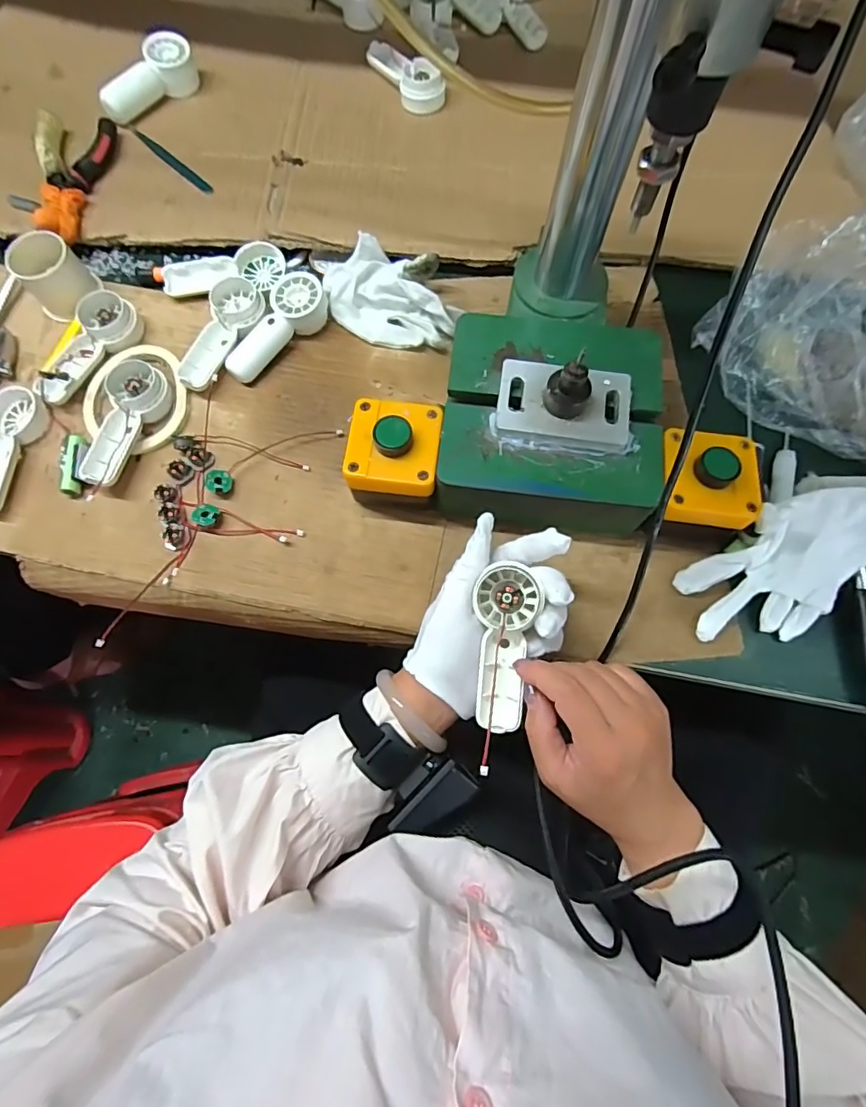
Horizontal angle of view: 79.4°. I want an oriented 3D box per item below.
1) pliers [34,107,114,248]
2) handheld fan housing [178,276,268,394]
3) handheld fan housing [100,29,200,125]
[{"bbox_3d":[-0.346,-0.369,0.503,0.063,0.019,0.160,-9,71,-3],"label":"pliers"},{"bbox_3d":[-0.186,-0.198,0.466,0.052,0.023,0.119,18,72,6],"label":"handheld fan housing"},{"bbox_3d":[-0.294,-0.488,0.540,0.115,0.040,0.042,-42,76,-13],"label":"handheld fan housing"}]

